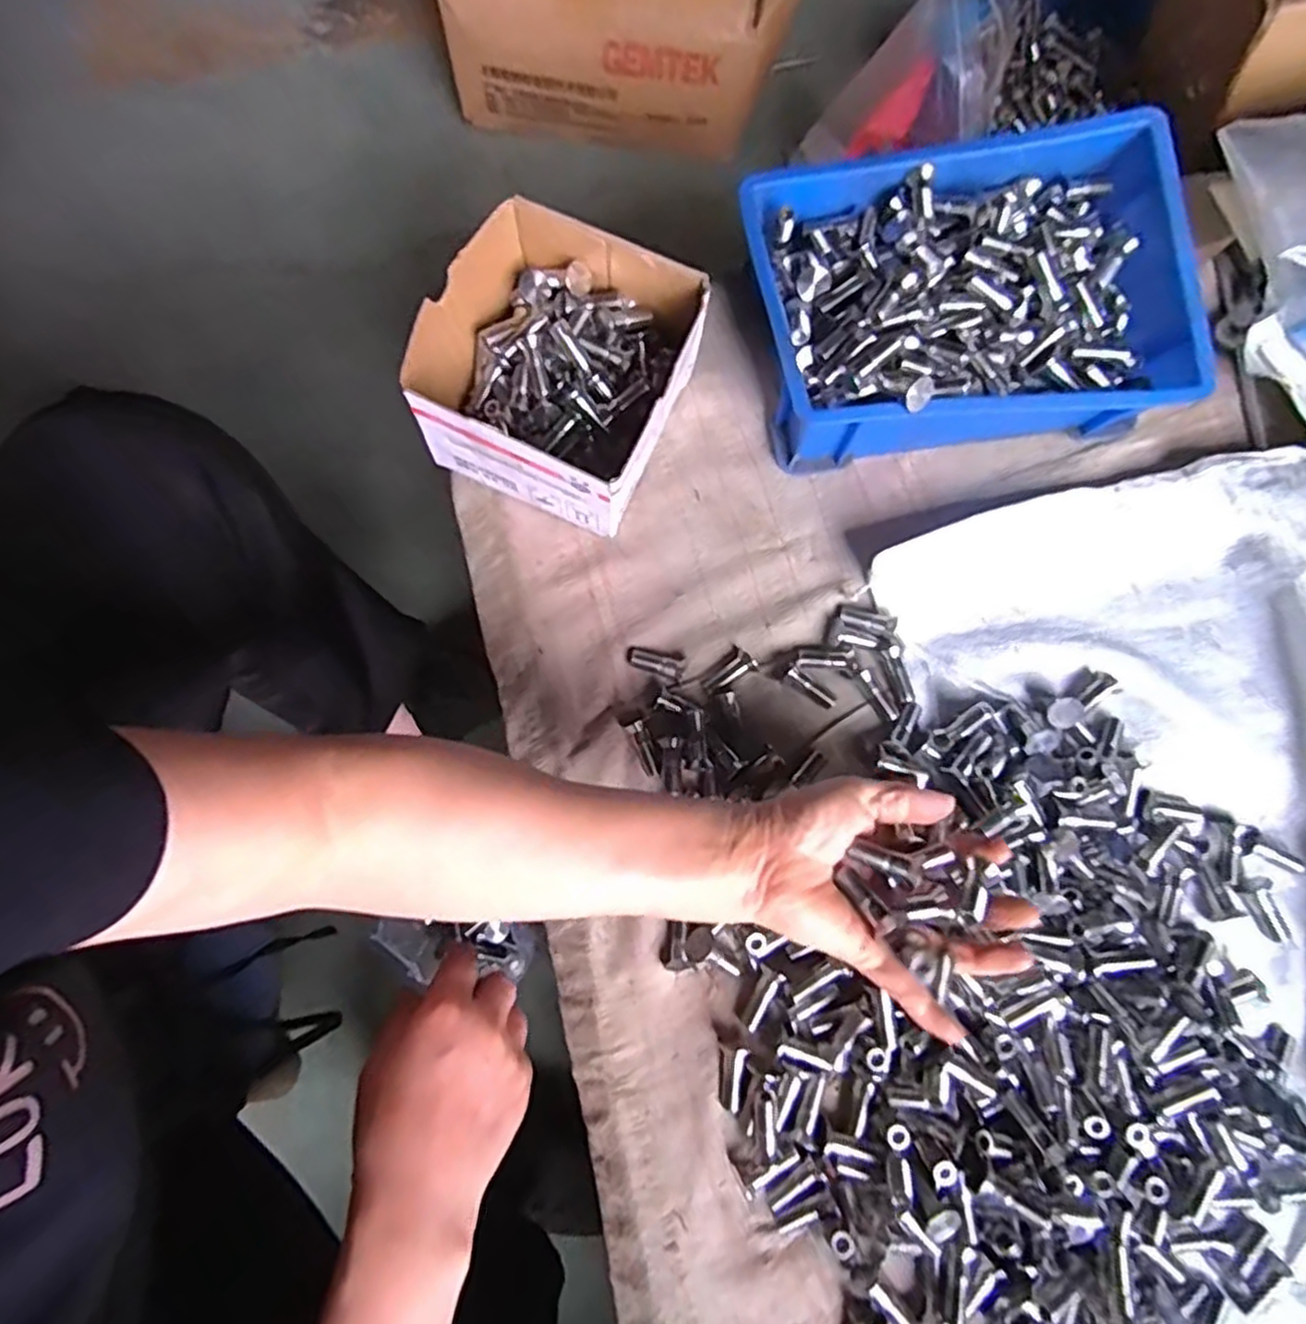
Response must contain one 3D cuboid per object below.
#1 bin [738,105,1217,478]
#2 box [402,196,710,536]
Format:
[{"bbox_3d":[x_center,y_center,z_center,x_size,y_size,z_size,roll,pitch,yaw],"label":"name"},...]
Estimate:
[{"bbox_3d":[0.194,-0.221,0.459,0.253,0.084,0.170,-5,78,-2],"label":"bin"},{"bbox_3d":[-0.055,-0.178,0.448,0.142,0.083,0.149,24,79,4],"label":"box"}]

